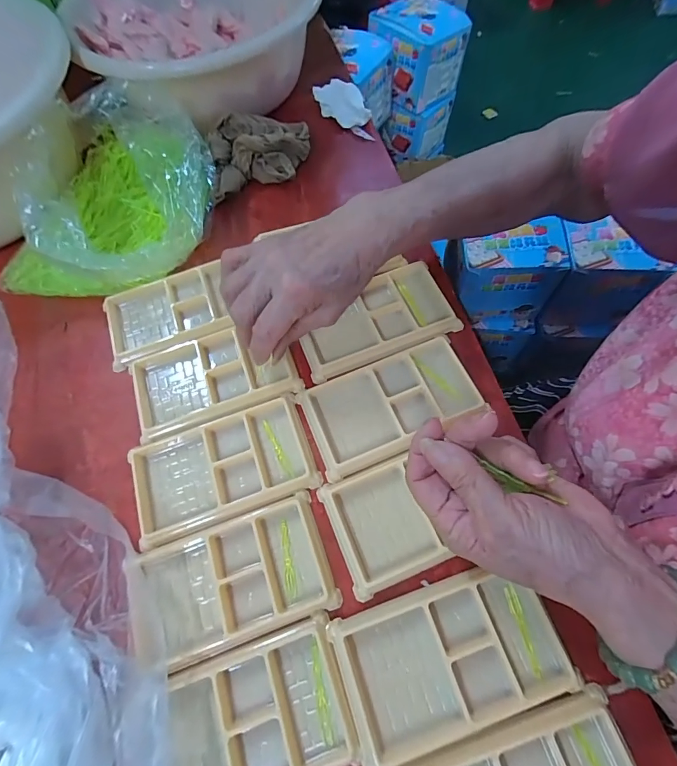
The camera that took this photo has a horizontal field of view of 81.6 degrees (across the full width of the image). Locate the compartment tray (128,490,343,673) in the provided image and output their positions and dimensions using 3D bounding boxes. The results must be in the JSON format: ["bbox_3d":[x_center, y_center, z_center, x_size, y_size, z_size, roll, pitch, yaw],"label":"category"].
[{"bbox_3d":[-0.072,0.134,0.269,0.130,0.009,0.077,-20,66,-6],"label":"compartment tray"}]

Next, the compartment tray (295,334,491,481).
[{"bbox_3d":[0.044,0.014,0.315,0.137,0.010,0.078,-22,66,-7],"label":"compartment tray"}]

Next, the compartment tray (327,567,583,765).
[{"bbox_3d":[0.070,0.168,0.244,0.136,0.014,0.077,-18,66,-5],"label":"compartment tray"}]

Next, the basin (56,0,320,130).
[{"bbox_3d":[-0.163,-0.394,0.465,0.265,0.103,0.240,-4,65,1],"label":"basin"}]

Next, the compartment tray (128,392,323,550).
[{"bbox_3d":[-0.088,0.062,0.303,0.133,0.009,0.080,-18,66,-5],"label":"compartment tray"}]

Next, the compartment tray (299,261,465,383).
[{"bbox_3d":[0.030,-0.059,0.348,0.134,0.013,0.078,-20,66,-6],"label":"compartment tray"}]

